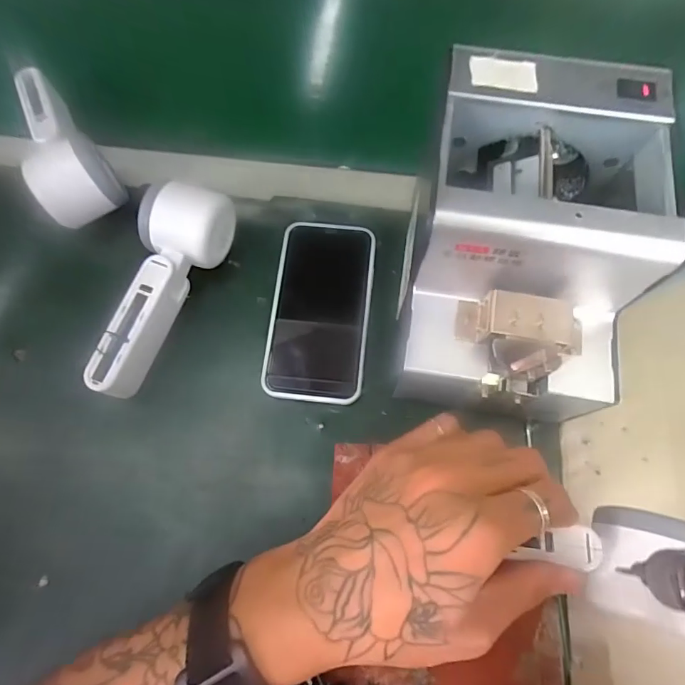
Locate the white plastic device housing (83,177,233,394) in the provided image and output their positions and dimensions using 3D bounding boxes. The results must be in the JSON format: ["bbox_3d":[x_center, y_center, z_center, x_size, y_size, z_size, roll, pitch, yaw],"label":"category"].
[{"bbox_3d":[-0.139,-0.043,0.344,0.052,0.053,0.168,21,72,7],"label":"white plastic device housing"}]

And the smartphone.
[{"bbox_3d":[-0.017,-0.027,0.359,0.075,0.008,0.144,6,70,2],"label":"smartphone"}]

